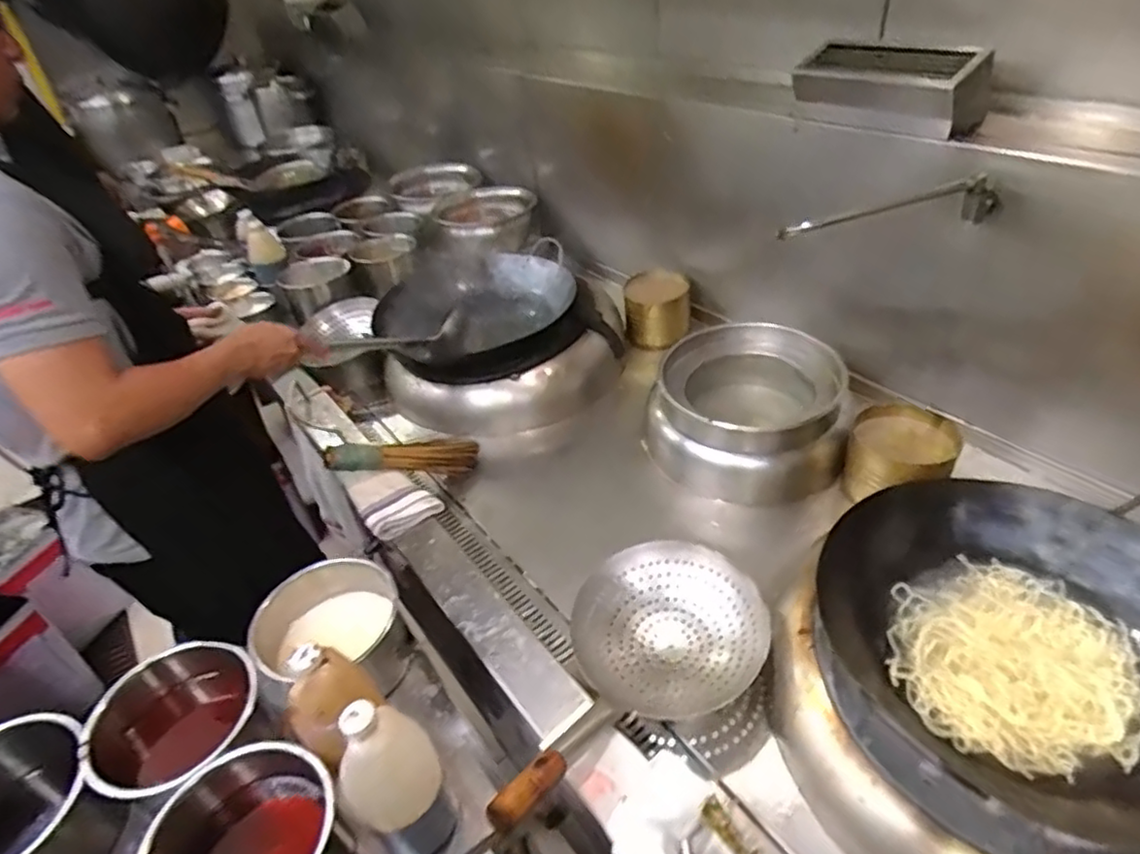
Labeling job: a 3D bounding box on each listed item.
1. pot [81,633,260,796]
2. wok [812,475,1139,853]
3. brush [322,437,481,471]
[{"bbox_3d":[-0.444,0.370,0.775,0.174,0.147,0.175,-3,37,2],"label":"pot"},{"bbox_3d":[0.487,0.238,0.719,0.399,0.150,0.404,-3,37,2],"label":"wok"},{"bbox_3d":[-0.308,0.052,1.228,0.302,0.047,0.055,1,26,-43],"label":"brush"}]

